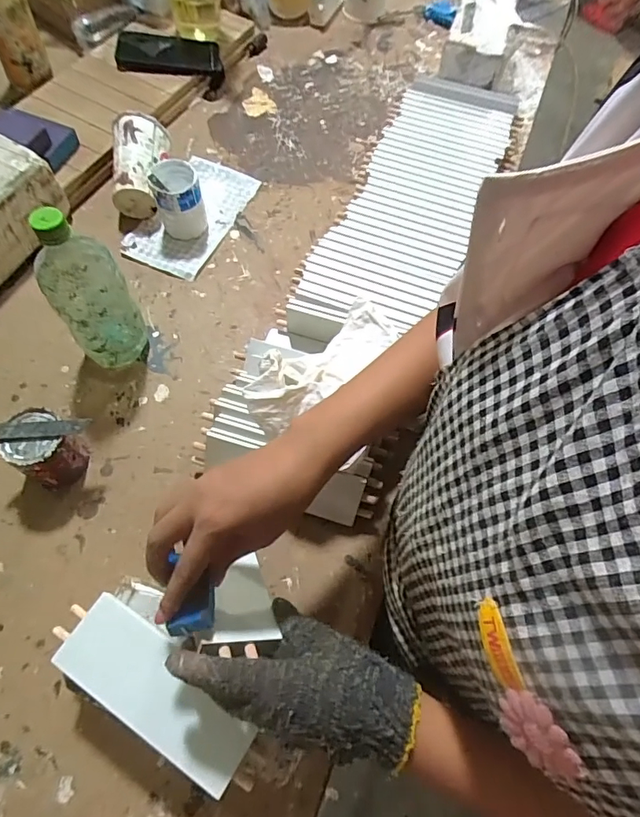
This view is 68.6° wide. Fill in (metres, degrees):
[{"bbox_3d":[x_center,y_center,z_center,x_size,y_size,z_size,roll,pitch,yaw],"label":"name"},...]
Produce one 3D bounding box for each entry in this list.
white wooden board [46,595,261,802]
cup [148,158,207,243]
[{"bbox_3d":[-0.138,0.229,0.389,0.185,0.009,0.064,31,64,12],"label":"white wooden board"},{"bbox_3d":[-0.200,-0.294,0.670,0.064,0.085,0.063,-10,65,-7],"label":"cup"}]

